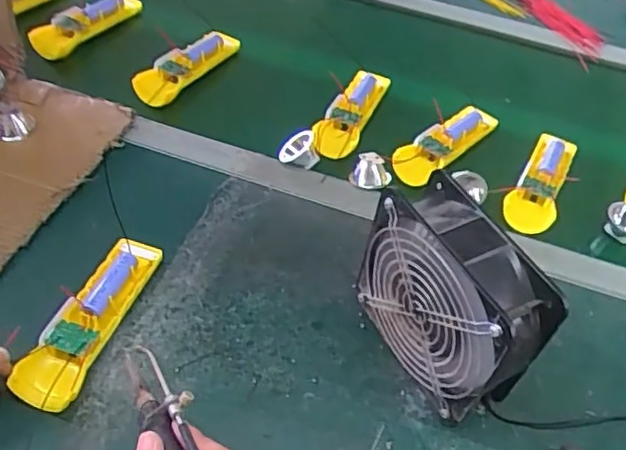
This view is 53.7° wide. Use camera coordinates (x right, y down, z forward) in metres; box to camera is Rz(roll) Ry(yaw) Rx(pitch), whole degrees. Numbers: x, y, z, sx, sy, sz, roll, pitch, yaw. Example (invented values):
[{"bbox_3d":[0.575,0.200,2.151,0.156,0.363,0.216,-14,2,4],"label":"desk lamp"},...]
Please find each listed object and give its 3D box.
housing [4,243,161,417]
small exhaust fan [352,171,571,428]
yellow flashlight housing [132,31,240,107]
[{"bbox_3d":[-0.187,0.074,0.520,0.048,0.037,0.160,16,48,7],"label":"housing"},{"bbox_3d":[0.106,0.062,0.486,0.061,0.150,0.144,-21,54,-24],"label":"small exhaust fan"},{"bbox_3d":[-0.155,-0.205,0.777,0.051,0.022,0.164,30,51,18],"label":"yellow flashlight housing"}]

